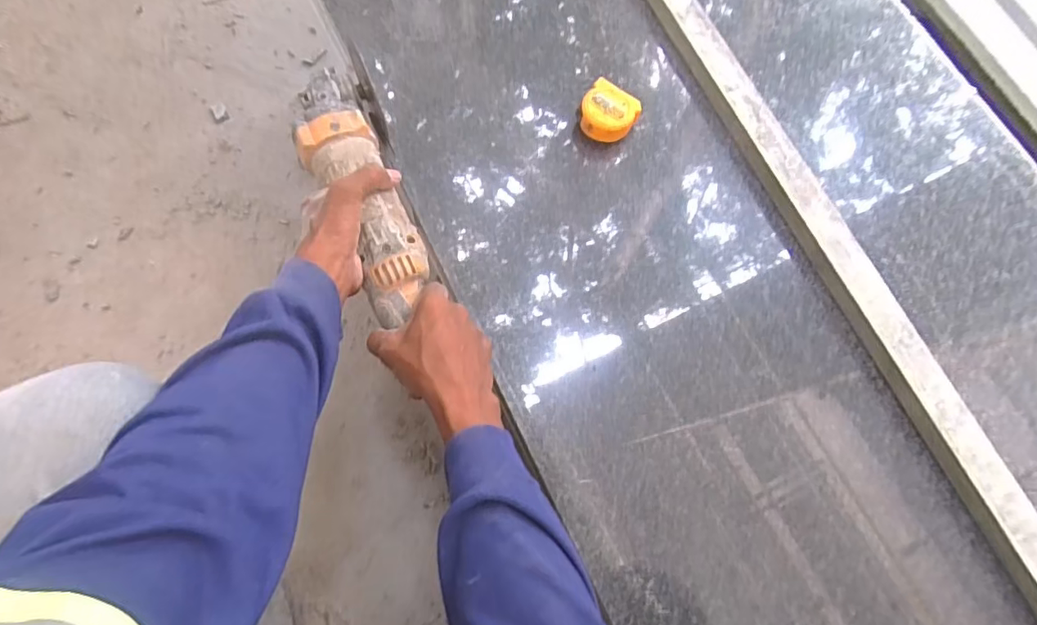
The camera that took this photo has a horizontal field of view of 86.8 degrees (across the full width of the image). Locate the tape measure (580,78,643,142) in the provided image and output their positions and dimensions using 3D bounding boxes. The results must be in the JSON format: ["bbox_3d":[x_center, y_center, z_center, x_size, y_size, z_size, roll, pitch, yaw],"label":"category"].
[{"bbox_3d":[0.094,-0.209,0.585,0.059,0.035,0.060,30,77,7],"label":"tape measure"}]

